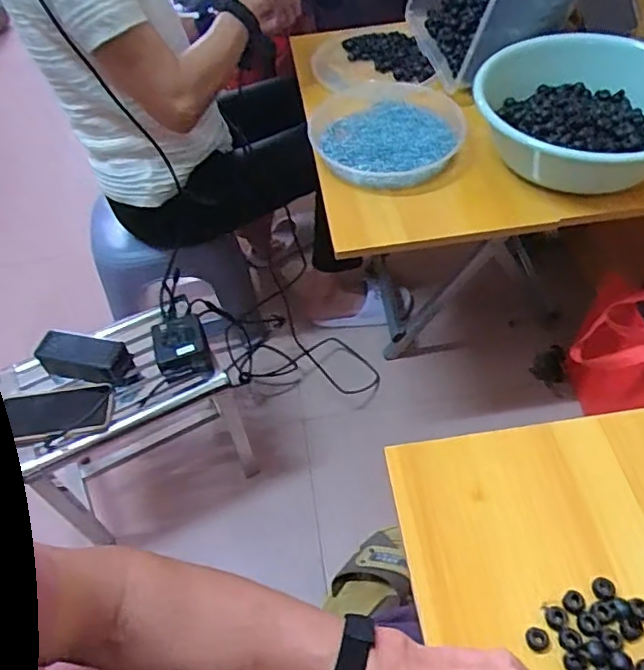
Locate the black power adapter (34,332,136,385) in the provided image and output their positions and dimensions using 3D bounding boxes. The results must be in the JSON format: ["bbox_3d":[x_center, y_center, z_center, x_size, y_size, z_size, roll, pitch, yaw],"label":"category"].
[{"bbox_3d":[-0.357,0.033,0.901,0.136,0.043,0.058,10,54,13],"label":"black power adapter"}]

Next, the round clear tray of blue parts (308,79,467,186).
[{"bbox_3d":[0.095,-0.319,0.913,0.217,0.035,0.263,-5,52,2],"label":"round clear tray of blue parts"}]

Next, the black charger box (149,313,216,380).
[{"bbox_3d":[-0.213,0.018,0.906,0.079,0.058,0.084,-17,52,-8],"label":"black charger box"}]

